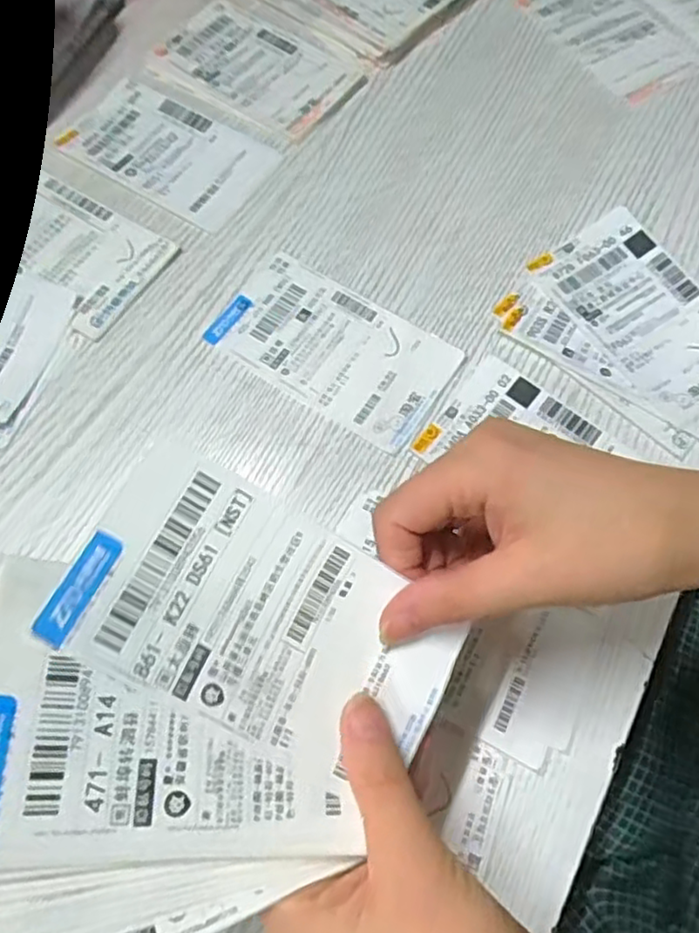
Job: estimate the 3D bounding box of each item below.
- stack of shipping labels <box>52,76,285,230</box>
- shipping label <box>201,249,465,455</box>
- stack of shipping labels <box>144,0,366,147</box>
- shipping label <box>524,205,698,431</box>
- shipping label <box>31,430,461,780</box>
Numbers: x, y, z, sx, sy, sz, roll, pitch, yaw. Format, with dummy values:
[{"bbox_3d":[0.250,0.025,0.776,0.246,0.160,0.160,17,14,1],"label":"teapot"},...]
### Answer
[{"bbox_3d":[-0.119,-0.205,0.429,0.132,0.005,0.077,30,70,11],"label":"stack of shipping labels"},{"bbox_3d":[-0.009,-0.069,0.373,0.131,0.004,0.075,32,70,11],"label":"shipping label"},{"bbox_3d":[-0.066,-0.269,0.454,0.130,0.005,0.086,34,71,12],"label":"stack of shipping labels"},{"bbox_3d":[0.171,-0.089,0.385,0.074,0.005,0.132,-33,73,-9],"label":"shipping label"},{"bbox_3d":[-0.025,0.052,0.224,0.129,0.006,0.071,31,67,-11],"label":"shipping label"}]

